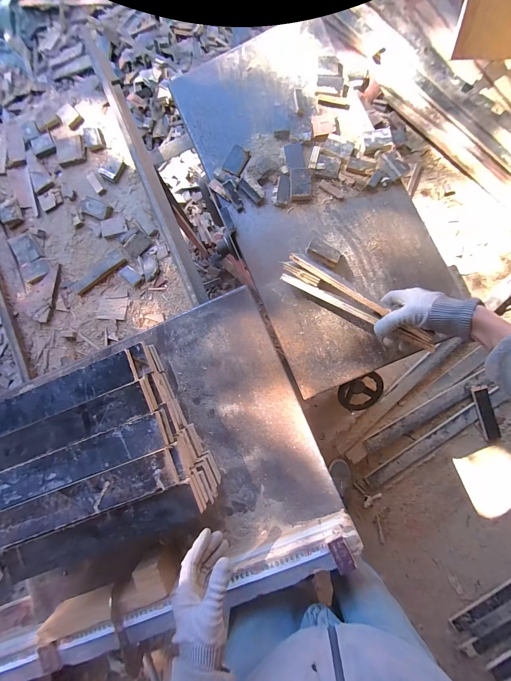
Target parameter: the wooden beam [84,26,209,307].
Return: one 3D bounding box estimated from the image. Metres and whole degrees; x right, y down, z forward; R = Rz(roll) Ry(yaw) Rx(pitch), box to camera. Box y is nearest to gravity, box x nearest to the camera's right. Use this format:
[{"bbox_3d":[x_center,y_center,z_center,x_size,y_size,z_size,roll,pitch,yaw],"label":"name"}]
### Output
[{"bbox_3d":[-0.286,-0.438,0.693,0.045,0.070,0.755,-23,81,5],"label":"wooden beam"}]

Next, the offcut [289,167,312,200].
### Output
[{"bbox_3d":[0.100,-0.345,0.583,0.047,0.013,0.067,-4,85,4],"label":"offcut"}]

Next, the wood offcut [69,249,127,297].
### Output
[{"bbox_3d":[-0.415,-0.178,0.698,0.160,0.017,0.049,-36,84,1],"label":"wood offcut"}]

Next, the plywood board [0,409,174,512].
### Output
[{"bbox_3d":[-0.332,0.223,0.482,0.365,0.017,0.068,-23,81,5],"label":"plywood board"}]

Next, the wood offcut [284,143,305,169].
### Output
[{"bbox_3d":[0.088,-0.410,0.588,0.036,0.011,0.066,-11,85,3],"label":"wood offcut"}]

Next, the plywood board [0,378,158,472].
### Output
[{"bbox_3d":[-0.366,0.169,0.491,0.366,0.016,0.061,-23,81,5],"label":"plywood board"}]

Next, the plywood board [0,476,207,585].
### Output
[{"bbox_3d":[-0.266,0.344,0.468,0.358,0.023,0.074,-22,84,2],"label":"plywood board"}]

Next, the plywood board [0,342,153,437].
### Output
[{"bbox_3d":[-0.390,0.112,0.508,0.393,0.023,0.066,-24,81,5],"label":"plywood board"}]

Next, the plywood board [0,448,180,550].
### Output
[{"bbox_3d":[-0.310,0.283,0.466,0.356,0.011,0.061,-22,84,2],"label":"plywood board"}]

